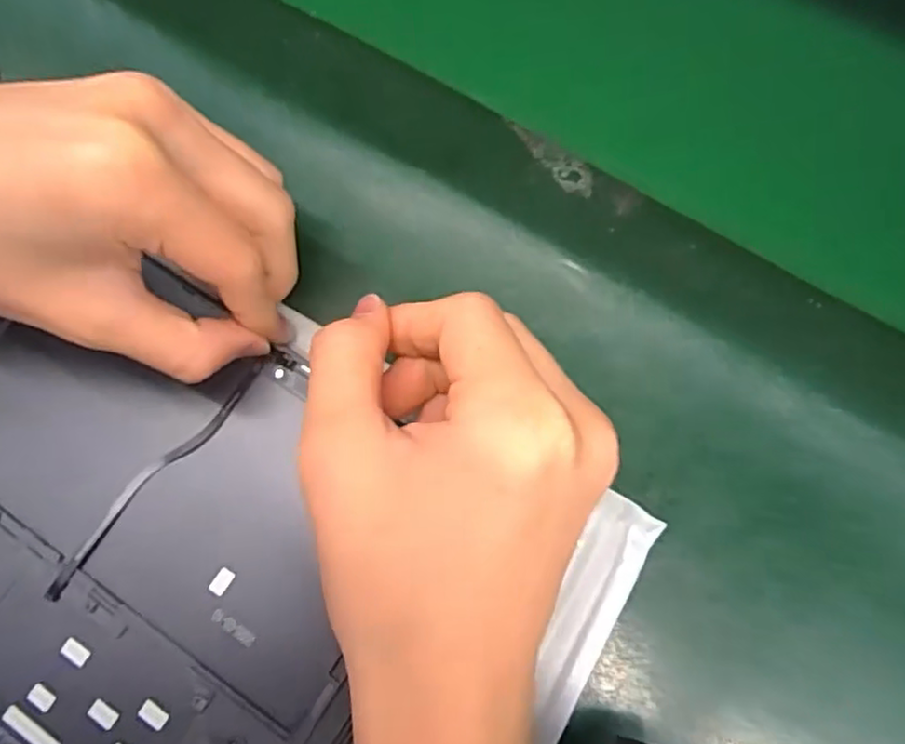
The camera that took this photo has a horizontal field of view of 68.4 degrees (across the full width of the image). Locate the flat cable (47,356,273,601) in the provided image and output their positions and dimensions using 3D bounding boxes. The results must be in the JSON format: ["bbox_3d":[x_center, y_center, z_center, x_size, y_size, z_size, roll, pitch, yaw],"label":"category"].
[{"bbox_3d":[-0.106,0.036,0.241,0.010,0.004,0.108,39,77,12],"label":"flat cable"}]

